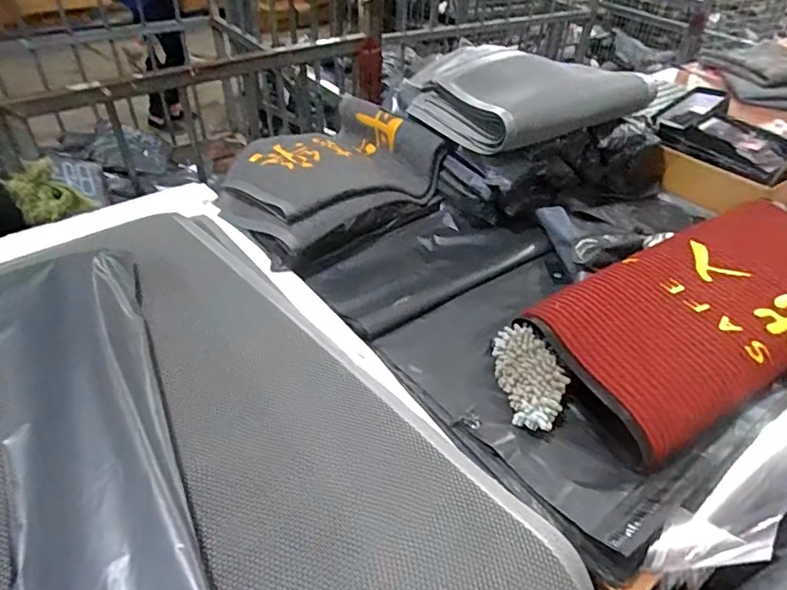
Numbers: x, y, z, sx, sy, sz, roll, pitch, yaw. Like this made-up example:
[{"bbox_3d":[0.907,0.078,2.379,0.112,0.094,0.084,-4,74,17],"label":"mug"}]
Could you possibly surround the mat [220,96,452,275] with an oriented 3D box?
[{"bbox_3d":[-0.167,-0.298,1.312,0.473,0.142,0.427,-28,49,-31],"label":"mat"}]

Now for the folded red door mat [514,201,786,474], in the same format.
[{"bbox_3d":[0.572,0.022,0.980,0.732,0.078,0.314,-22,46,-26],"label":"folded red door mat"}]

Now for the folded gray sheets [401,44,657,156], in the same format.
[{"bbox_3d":[0.296,-0.508,1.340,0.472,0.101,0.445,-20,45,-25],"label":"folded gray sheets"}]

